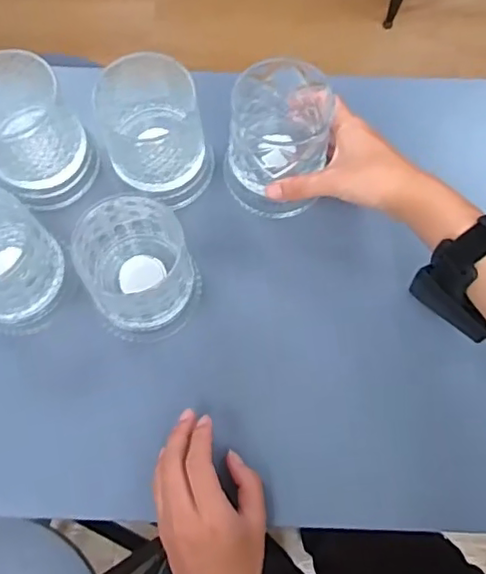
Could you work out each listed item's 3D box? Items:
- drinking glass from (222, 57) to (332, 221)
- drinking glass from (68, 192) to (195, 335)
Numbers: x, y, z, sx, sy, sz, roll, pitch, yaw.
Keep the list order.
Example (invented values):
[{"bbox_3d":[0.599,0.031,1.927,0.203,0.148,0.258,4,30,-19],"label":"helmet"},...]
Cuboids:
[{"bbox_3d":[0.026,-0.117,0.486,0.078,0.092,0.090,7,74,2],"label":"drinking glass"},{"bbox_3d":[-0.079,-0.011,0.465,0.083,0.094,0.088,-8,74,-2],"label":"drinking glass"}]

